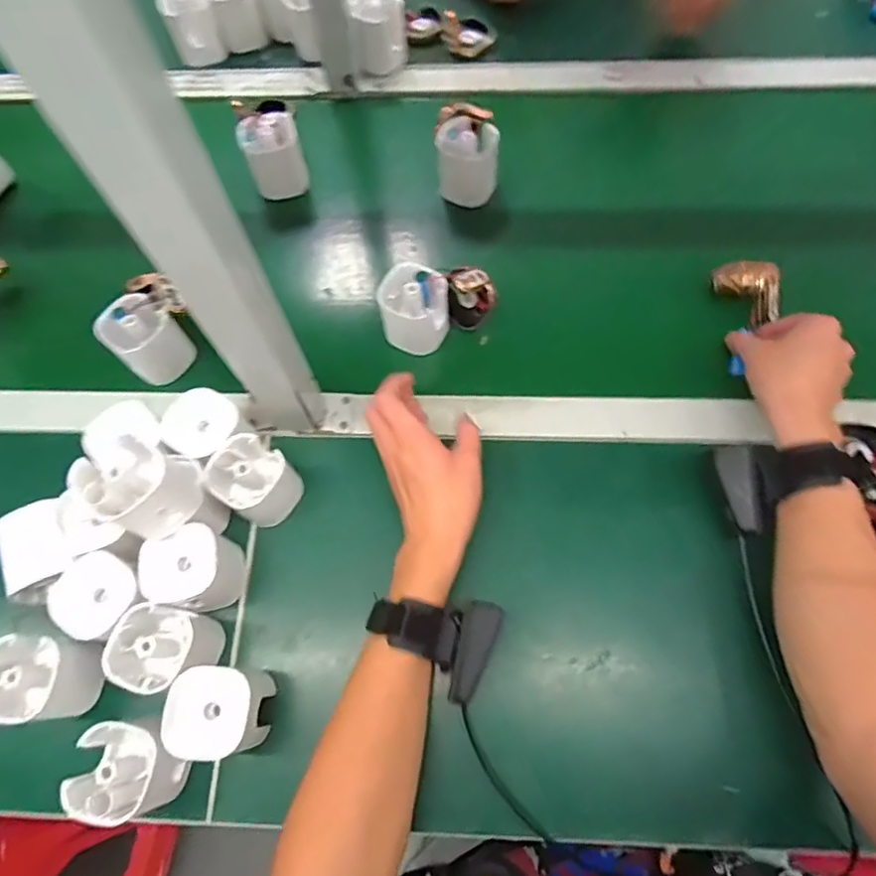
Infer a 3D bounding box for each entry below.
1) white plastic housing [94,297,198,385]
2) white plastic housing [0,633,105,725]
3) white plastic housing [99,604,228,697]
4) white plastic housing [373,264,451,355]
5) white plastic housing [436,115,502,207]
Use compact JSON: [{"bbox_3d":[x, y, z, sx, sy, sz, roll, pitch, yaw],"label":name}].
[{"bbox_3d":[-0.261,-0.089,0.515,0.061,0.052,0.054,37,74,16],"label":"white plastic housing"},{"bbox_3d":[-0.272,0.167,0.402,0.068,0.054,0.055,3,68,4],"label":"white plastic housing"},{"bbox_3d":[-0.193,0.152,0.415,0.055,0.065,0.056,-1,68,3],"label":"white plastic housing"},{"bbox_3d":[-0.020,-0.115,0.514,0.060,0.054,0.057,-4,68,1],"label":"white plastic housing"},{"bbox_3d":[0.030,-0.286,0.590,0.060,0.064,0.060,-8,68,0],"label":"white plastic housing"}]

